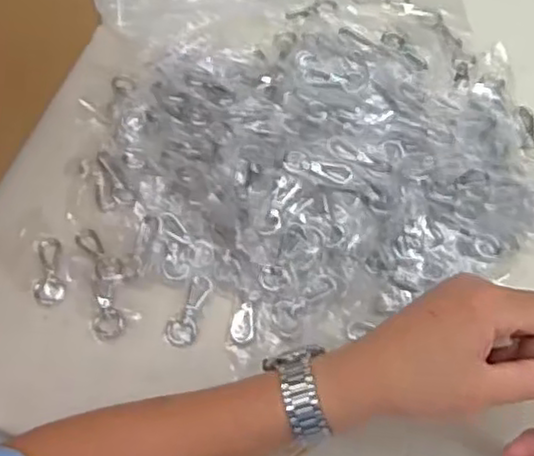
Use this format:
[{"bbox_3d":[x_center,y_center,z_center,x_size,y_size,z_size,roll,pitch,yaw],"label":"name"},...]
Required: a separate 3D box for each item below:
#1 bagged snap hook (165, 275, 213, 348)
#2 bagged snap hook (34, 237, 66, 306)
[{"bbox_3d":[-0.062,0.065,0.544,0.024,0.004,0.058,16,64,8],"label":"bagged snap hook"},{"bbox_3d":[-0.176,0.034,0.561,0.023,0.004,0.058,-3,63,-2],"label":"bagged snap hook"}]

